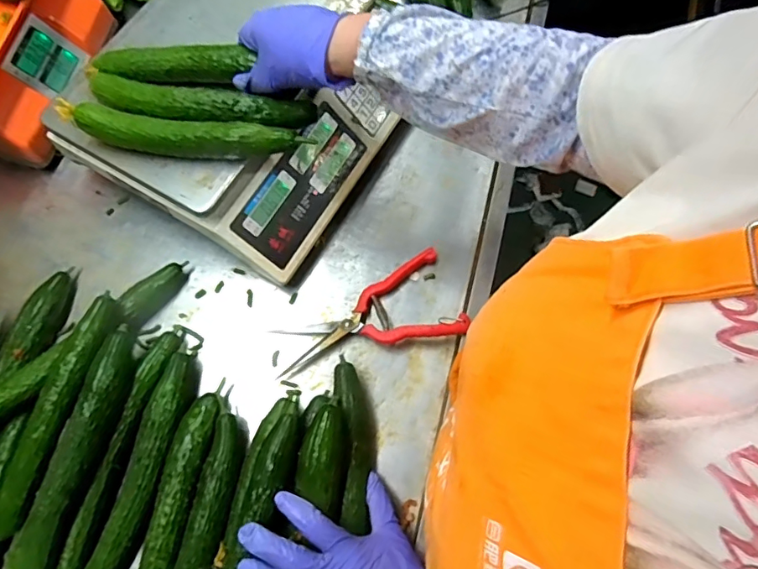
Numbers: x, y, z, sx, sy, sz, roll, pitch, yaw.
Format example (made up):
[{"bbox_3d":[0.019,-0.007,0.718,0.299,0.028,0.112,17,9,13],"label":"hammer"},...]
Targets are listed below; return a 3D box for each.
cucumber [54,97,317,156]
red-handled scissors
[{"bbox_3d":[-0.187,-0.146,0.476,0.235,0.029,0.032,7,73,4],"label":"cucumber"},{"bbox_3d":[-0.016,0.038,0.550,0.211,0.037,0.106,-19,74,-6],"label":"red-handled scissors"}]

